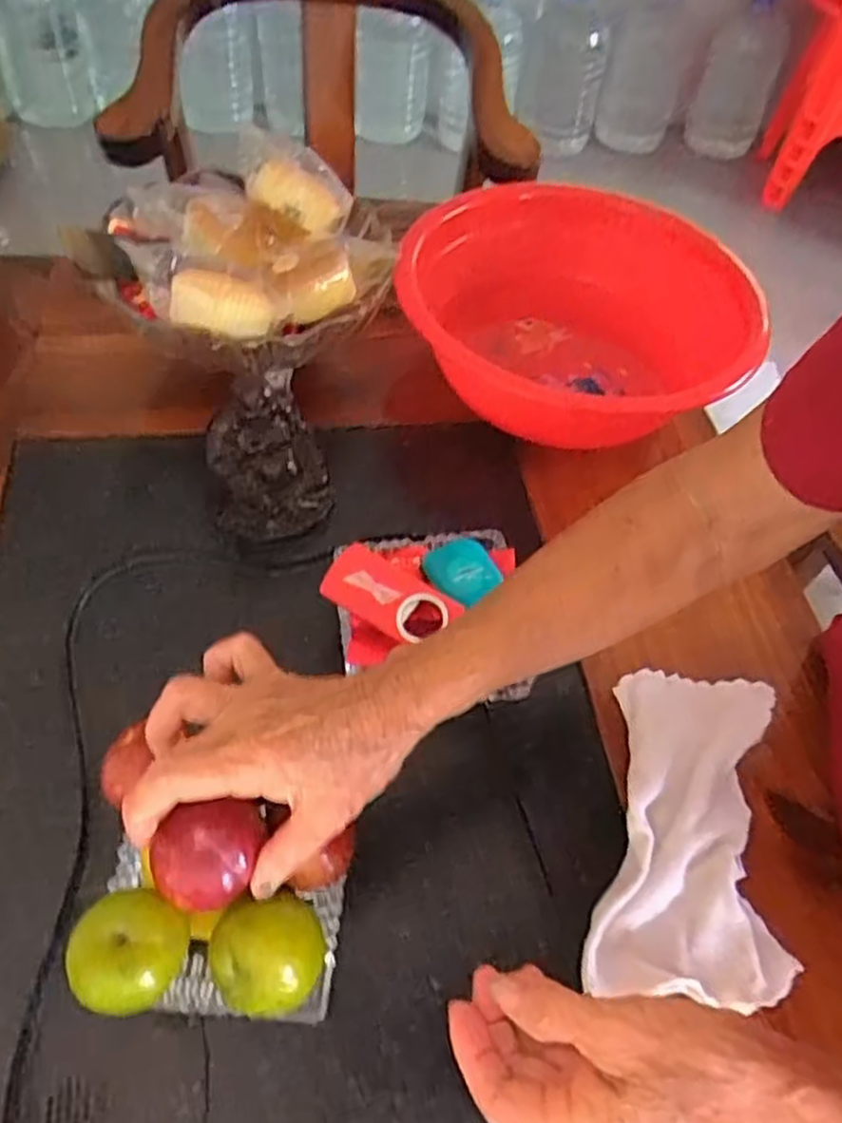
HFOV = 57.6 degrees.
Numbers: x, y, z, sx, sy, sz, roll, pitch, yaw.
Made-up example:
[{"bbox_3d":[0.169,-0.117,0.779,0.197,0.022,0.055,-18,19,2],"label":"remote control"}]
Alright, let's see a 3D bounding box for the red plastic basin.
[{"bbox_3d":[0.135,-0.229,0.675,0.279,0.100,0.314,14,54,3],"label":"red plastic basin"}]

